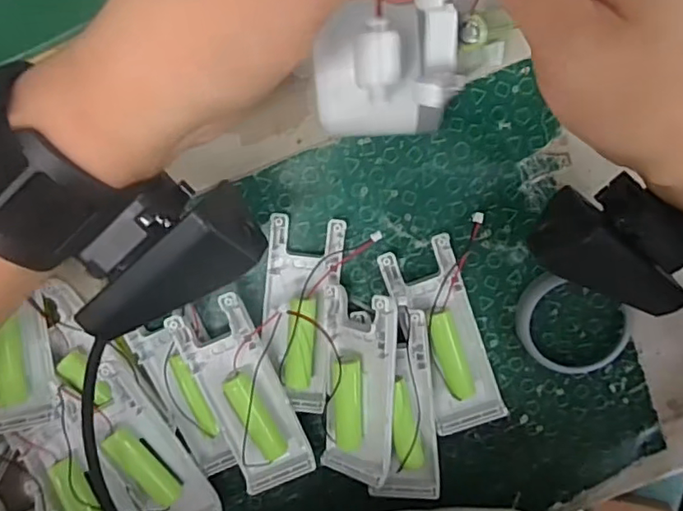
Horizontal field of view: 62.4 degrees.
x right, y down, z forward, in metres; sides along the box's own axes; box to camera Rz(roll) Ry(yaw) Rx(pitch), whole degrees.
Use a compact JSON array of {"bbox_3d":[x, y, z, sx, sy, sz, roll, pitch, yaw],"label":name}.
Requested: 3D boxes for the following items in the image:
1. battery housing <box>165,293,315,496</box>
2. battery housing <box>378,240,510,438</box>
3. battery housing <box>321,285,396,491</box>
[{"bbox_3d":[-0.051,0.072,0.299,0.038,0.023,0.104,-22,98,4],"label":"battery housing"},{"bbox_3d":[0.056,0.044,0.298,0.040,0.022,0.105,-19,98,3],"label":"battery housing"},{"bbox_3d":[0.009,0.069,0.288,0.034,0.023,0.102,1,99,0],"label":"battery housing"}]

